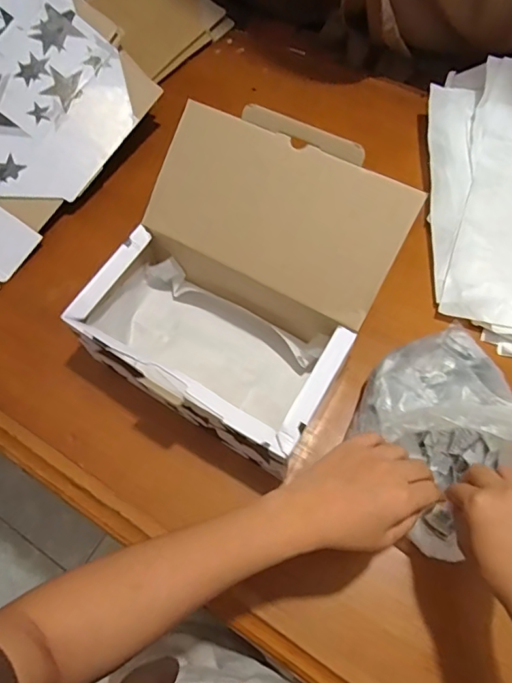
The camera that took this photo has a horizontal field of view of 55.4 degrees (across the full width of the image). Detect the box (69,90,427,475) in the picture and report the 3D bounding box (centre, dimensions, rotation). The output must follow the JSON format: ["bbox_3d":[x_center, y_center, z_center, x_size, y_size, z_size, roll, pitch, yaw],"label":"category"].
[{"bbox_3d":[-0.022,-0.062,0.530,0.278,0.192,0.280,27,68,15],"label":"box"}]

